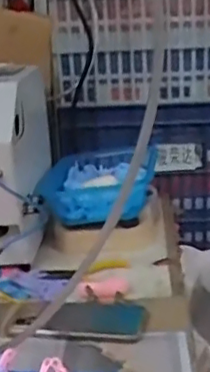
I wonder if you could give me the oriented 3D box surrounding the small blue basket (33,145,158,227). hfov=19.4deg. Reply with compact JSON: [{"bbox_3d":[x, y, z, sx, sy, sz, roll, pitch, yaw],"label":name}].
[{"bbox_3d":[-0.012,-0.001,1.058,0.177,0.066,0.287,0,17,10],"label":"small blue basket"}]

